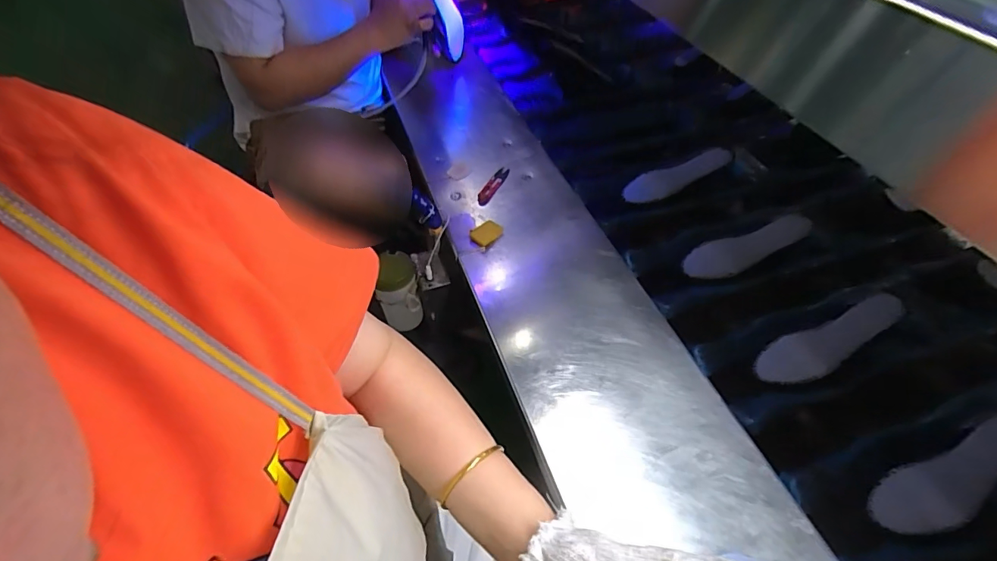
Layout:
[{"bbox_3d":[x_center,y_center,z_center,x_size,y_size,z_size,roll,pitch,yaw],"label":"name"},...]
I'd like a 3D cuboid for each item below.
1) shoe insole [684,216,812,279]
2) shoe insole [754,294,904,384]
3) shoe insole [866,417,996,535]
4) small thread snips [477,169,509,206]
[{"bbox_3d":[0.400,-0.052,0.730,0.195,0.024,0.054,-22,52,8],"label":"shoe insole"},{"bbox_3d":[0.449,0.082,0.618,0.197,0.012,0.060,-31,55,6],"label":"shoe insole"},{"bbox_3d":[0.517,0.223,0.514,0.194,0.011,0.064,-31,44,1],"label":"shoe insole"},{"bbox_3d":[-0.011,-0.169,0.815,0.024,0.010,0.103,24,53,14],"label":"small thread snips"}]

